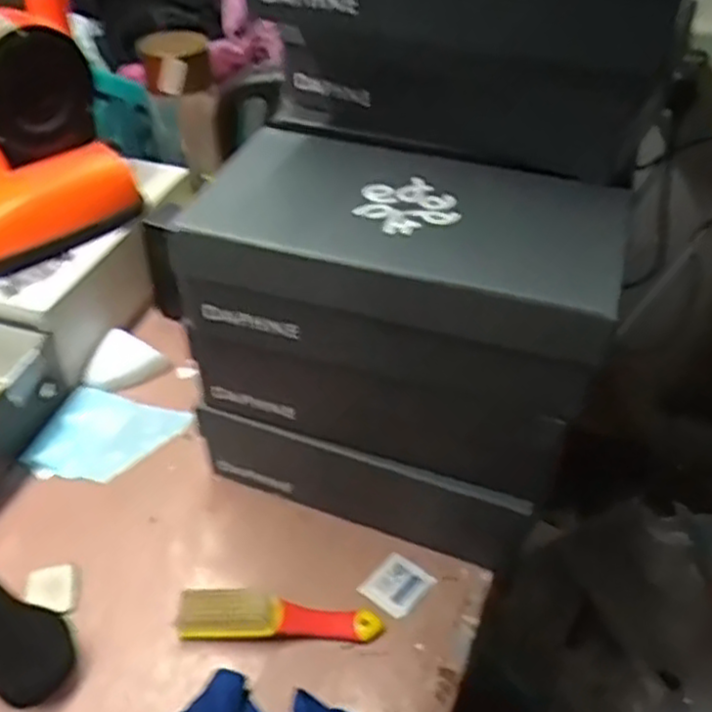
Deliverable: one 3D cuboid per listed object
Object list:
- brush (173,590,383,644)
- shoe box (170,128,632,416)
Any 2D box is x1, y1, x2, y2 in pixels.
[{"bbox_3d":[-0.060,0.200,0.581,0.153,0.028,0.035,2,43,0],"label":"brush"},{"bbox_3d":[0.044,-0.066,0.562,0.293,0.112,0.171,13,44,12],"label":"shoe box"}]

